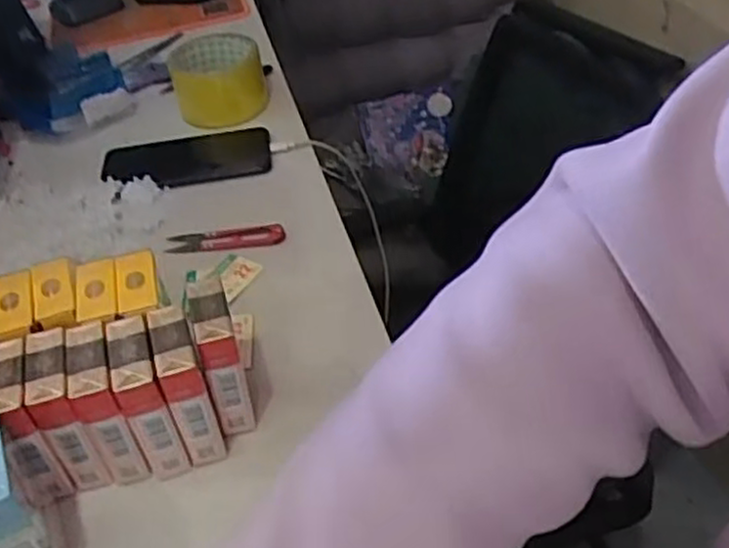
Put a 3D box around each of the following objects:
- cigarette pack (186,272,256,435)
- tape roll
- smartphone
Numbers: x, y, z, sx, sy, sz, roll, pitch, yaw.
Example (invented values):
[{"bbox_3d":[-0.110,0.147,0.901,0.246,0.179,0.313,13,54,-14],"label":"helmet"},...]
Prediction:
[{"bbox_3d":[-0.087,0.052,0.461,0.021,0.089,0.055,-15,43,-8],"label":"cigarette pack"},{"bbox_3d":[-0.140,-0.186,0.734,0.088,0.057,0.087,-4,43,4],"label":"tape roll"},{"bbox_3d":[-0.165,-0.108,0.703,0.152,0.013,0.071,-10,42,-2],"label":"smartphone"}]

